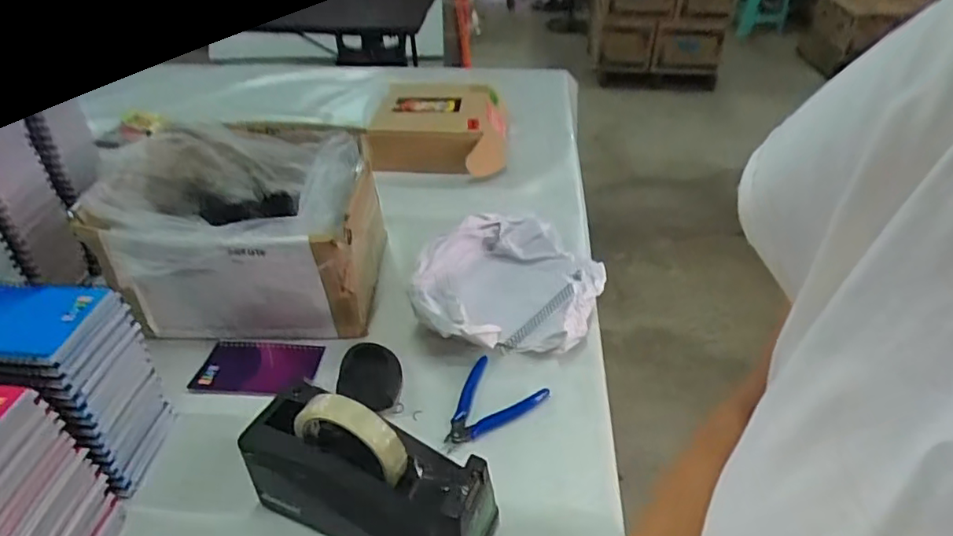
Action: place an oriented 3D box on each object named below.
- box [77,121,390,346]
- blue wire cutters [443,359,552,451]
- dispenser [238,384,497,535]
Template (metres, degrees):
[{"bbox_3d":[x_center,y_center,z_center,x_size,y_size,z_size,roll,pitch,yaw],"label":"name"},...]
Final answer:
[{"bbox_3d":[-0.291,-0.052,0.747,0.316,0.170,0.296,-3,37,-3],"label":"box"},{"bbox_3d":[0.008,0.146,0.611,0.086,0.007,0.114,24,44,29],"label":"blue wire cutters"},{"bbox_3d":[-0.088,0.171,0.482,0.211,0.128,0.068,14,40,19],"label":"dispenser"}]

